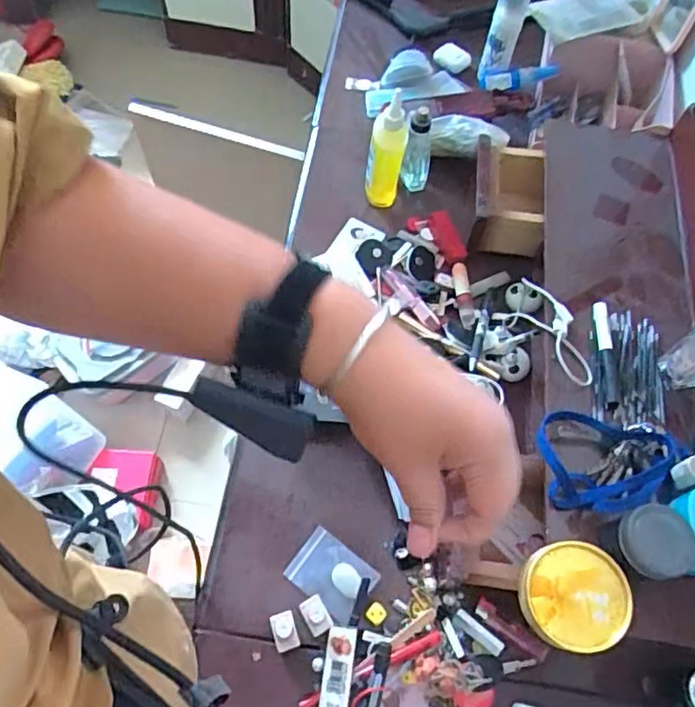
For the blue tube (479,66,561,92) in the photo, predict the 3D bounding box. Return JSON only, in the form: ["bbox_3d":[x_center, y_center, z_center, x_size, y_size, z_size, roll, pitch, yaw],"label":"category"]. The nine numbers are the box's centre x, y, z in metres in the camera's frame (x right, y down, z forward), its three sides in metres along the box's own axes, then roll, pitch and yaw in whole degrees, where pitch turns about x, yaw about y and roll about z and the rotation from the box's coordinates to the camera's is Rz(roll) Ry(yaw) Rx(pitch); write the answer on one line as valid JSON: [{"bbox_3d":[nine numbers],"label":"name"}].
[{"bbox_3d":[0.256,-0.413,0.882,0.116,0.031,0.025,4,62,26],"label":"blue tube"}]

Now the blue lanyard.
[{"bbox_3d":[0.240,0.094,0.540,0.121,0.037,0.096,0,65,-3],"label":"blue lanyard"}]

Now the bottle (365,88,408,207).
[{"bbox_3d":[0.049,-0.252,0.755,0.046,0.148,0.040,6,64,0],"label":"bottle"}]

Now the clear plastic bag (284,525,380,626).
[{"bbox_3d":[-0.017,0.223,0.593,0.079,0.014,0.060,36,68,13],"label":"clear plastic bag"}]

